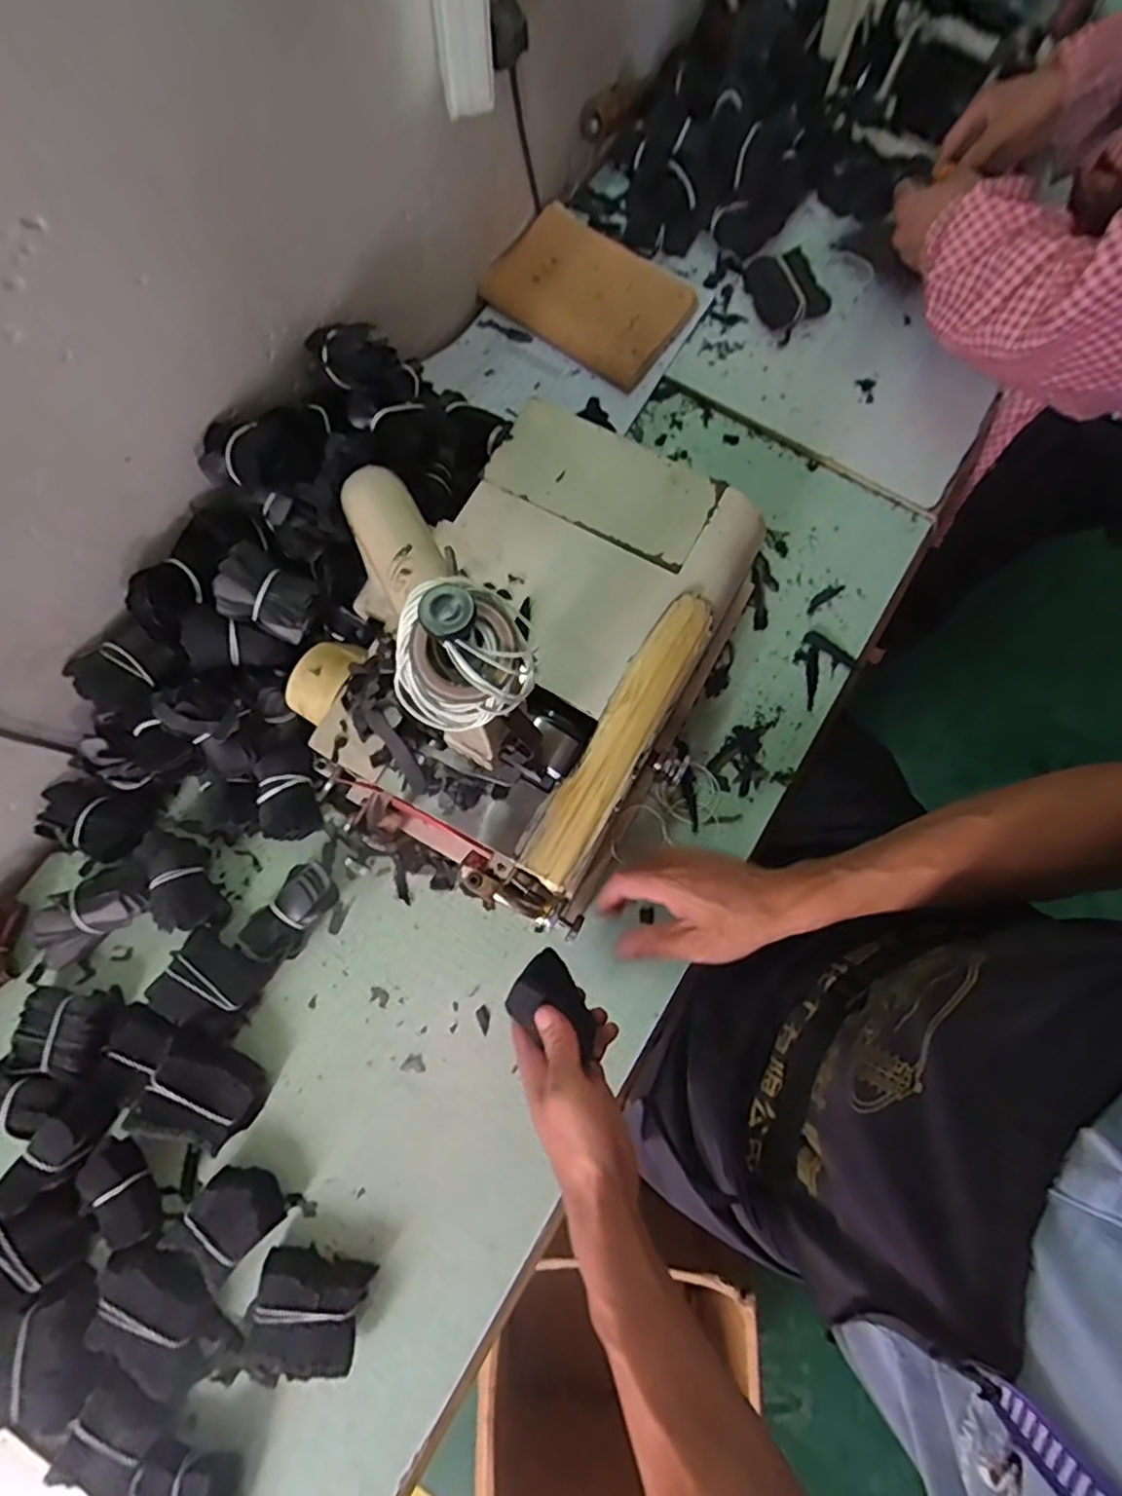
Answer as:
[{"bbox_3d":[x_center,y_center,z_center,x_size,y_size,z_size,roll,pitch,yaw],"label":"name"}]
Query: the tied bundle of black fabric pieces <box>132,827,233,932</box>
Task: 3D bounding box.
[{"bbox_3d":[-0.329,0.113,0.567,0.047,0.037,0.093,-26,78,-7],"label":"tied bundle of black fabric pieces"}]

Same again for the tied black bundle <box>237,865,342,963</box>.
[{"bbox_3d":[-0.224,0.136,0.555,0.047,0.057,0.095,41,93,8],"label":"tied black bundle"}]

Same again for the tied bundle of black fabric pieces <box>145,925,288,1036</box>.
[{"bbox_3d":[-0.290,0.194,0.546,0.076,0.034,0.072,26,77,5],"label":"tied bundle of black fabric pieces"}]

